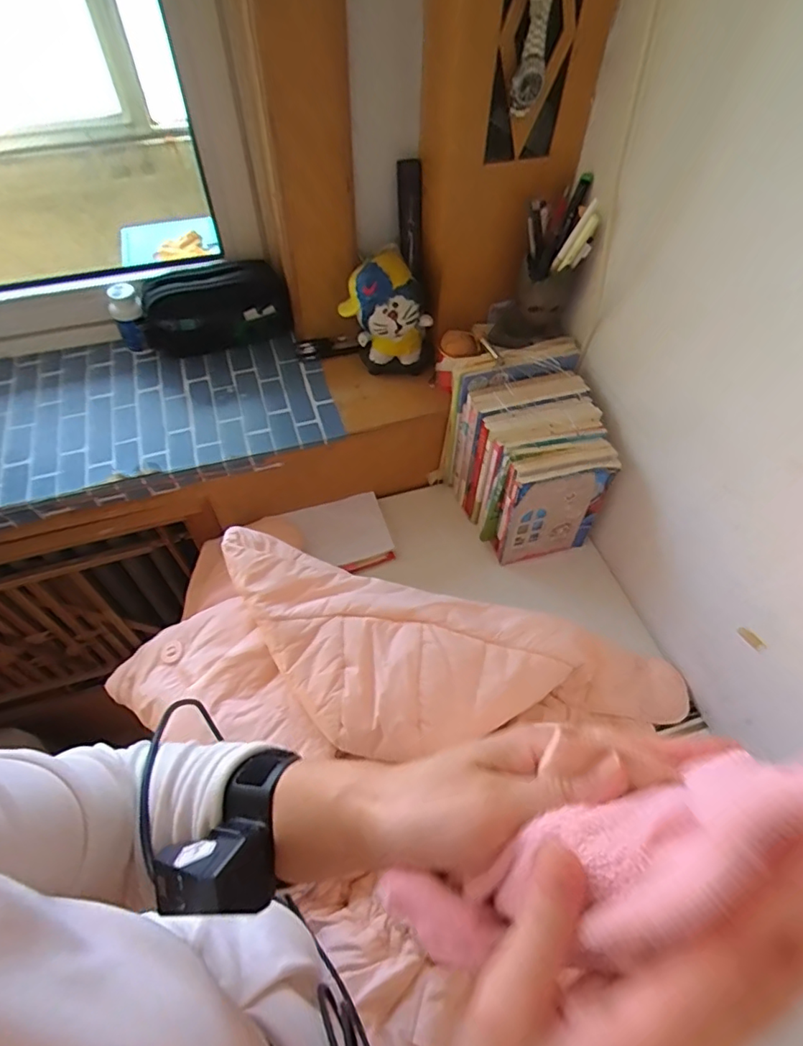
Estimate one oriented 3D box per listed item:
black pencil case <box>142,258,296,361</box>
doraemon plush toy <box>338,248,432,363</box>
[{"bbox_3d":[-0.299,-0.338,0.905,0.229,0.136,0.057,-25,59,-18],"label":"black pencil case"},{"bbox_3d":[-0.029,-0.331,0.884,0.121,0.172,0.106,-27,60,-18],"label":"doraemon plush toy"}]

